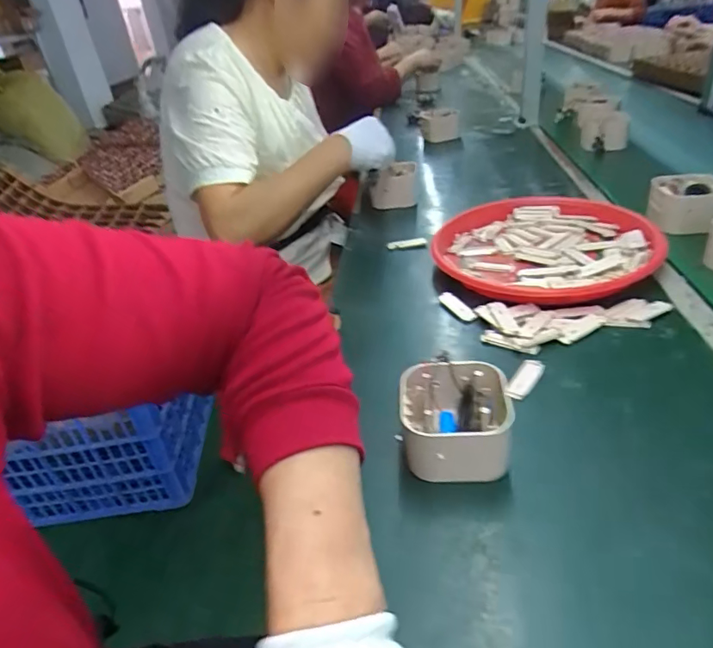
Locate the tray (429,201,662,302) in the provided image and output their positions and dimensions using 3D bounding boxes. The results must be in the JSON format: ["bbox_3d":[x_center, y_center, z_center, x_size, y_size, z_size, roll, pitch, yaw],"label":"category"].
[{"bbox_3d":[0.260,-0.108,0.714,0.287,0.033,0.291,-13,34,-8],"label":"tray"}]

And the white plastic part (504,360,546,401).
[{"bbox_3d":[0.170,0.054,0.513,0.022,0.006,0.065,19,42,34],"label":"white plastic part"}]

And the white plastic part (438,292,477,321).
[{"bbox_3d":[0.126,-0.023,0.637,0.017,0.009,0.066,-21,36,-18],"label":"white plastic part"}]

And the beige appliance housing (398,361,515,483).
[{"bbox_3d":[0.086,0.084,0.441,0.093,0.061,0.095,-2,34,9],"label":"beige appliance housing"}]

